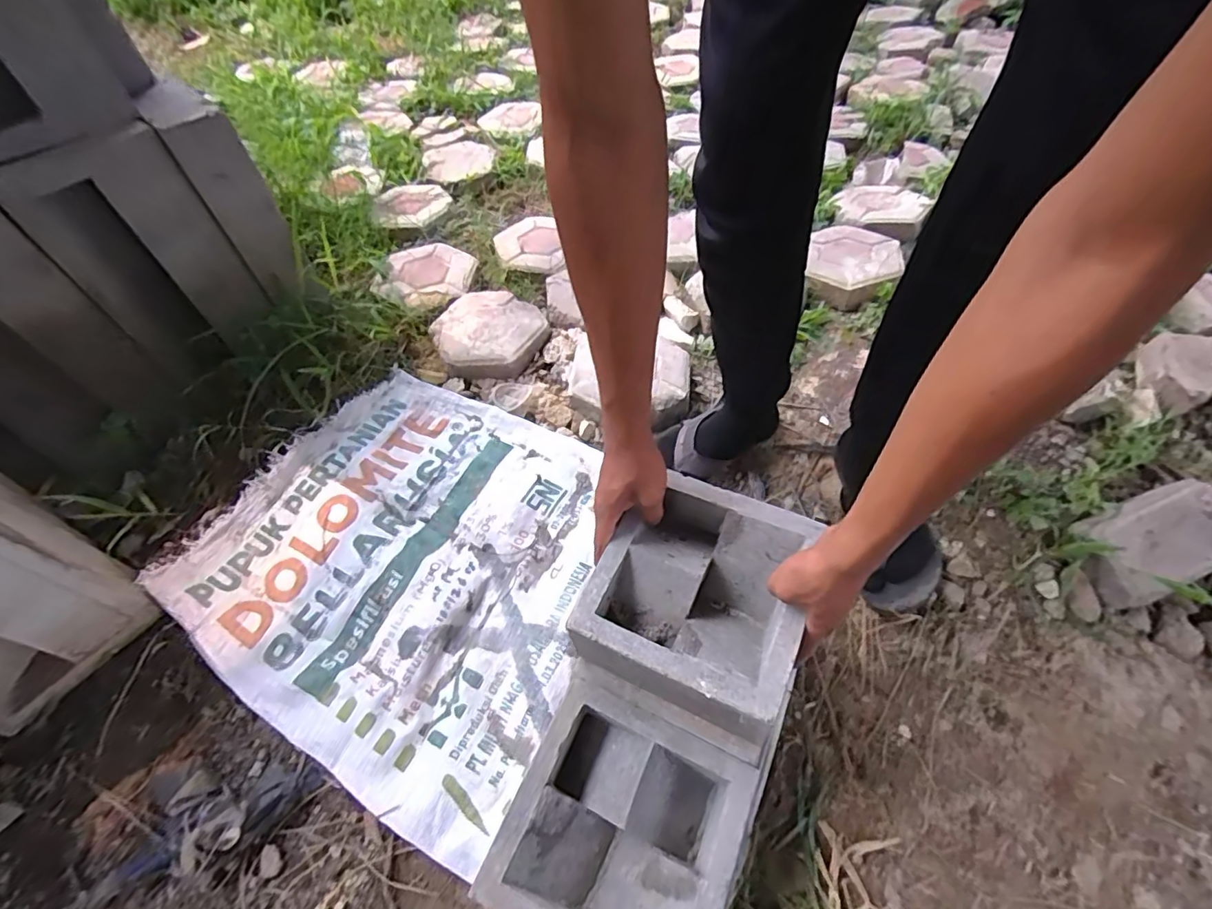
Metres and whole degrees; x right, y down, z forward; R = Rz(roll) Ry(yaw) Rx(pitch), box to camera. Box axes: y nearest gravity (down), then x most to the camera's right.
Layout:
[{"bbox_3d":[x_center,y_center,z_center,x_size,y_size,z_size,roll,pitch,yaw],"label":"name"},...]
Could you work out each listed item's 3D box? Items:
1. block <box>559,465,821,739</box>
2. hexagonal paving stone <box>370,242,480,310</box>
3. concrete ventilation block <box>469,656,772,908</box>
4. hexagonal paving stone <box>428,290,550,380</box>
[{"bbox_3d":[0.092,0.133,0.536,0.189,0.079,0.202,23,57,14],"label":"block"},{"bbox_3d":[-0.365,-0.370,1.100,0.181,0.032,0.212,8,56,9],"label":"hexagonal paving stone"},{"bbox_3d":[0.018,0.357,0.521,0.202,0.092,0.208,22,60,14],"label":"concrete ventilation block"},{"bbox_3d":[-0.218,-0.229,1.013,0.200,0.047,0.218,-23,57,-12],"label":"hexagonal paving stone"}]

